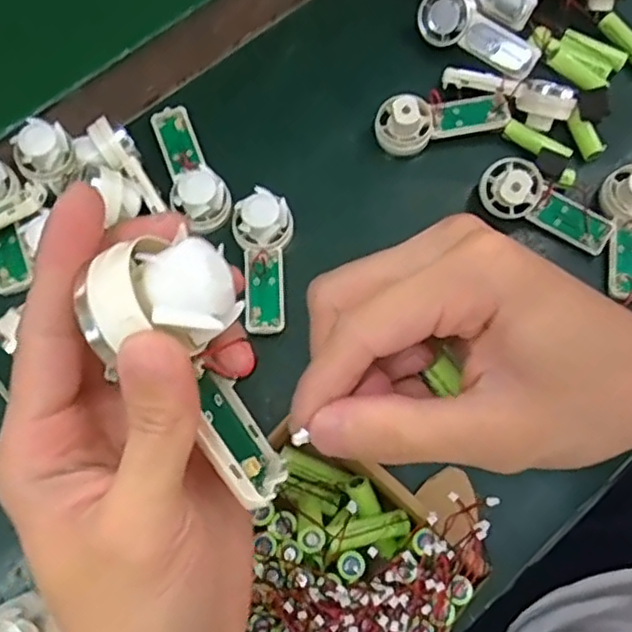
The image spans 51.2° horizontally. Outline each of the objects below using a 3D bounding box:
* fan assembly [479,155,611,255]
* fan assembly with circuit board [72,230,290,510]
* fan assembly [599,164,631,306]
[{"bbox_3d":[0.157,-0.076,0.443,0.092,0.028,0.033,27,74,7],"label":"fan assembly"},{"bbox_3d":[-0.033,0.019,0.201,0.042,0.090,0.024,-30,35,-10],"label":"fan assembly with circuit board"},{"bbox_3d":[0.214,-0.057,0.447,0.036,0.025,0.093,4,87,0],"label":"fan assembly"}]

